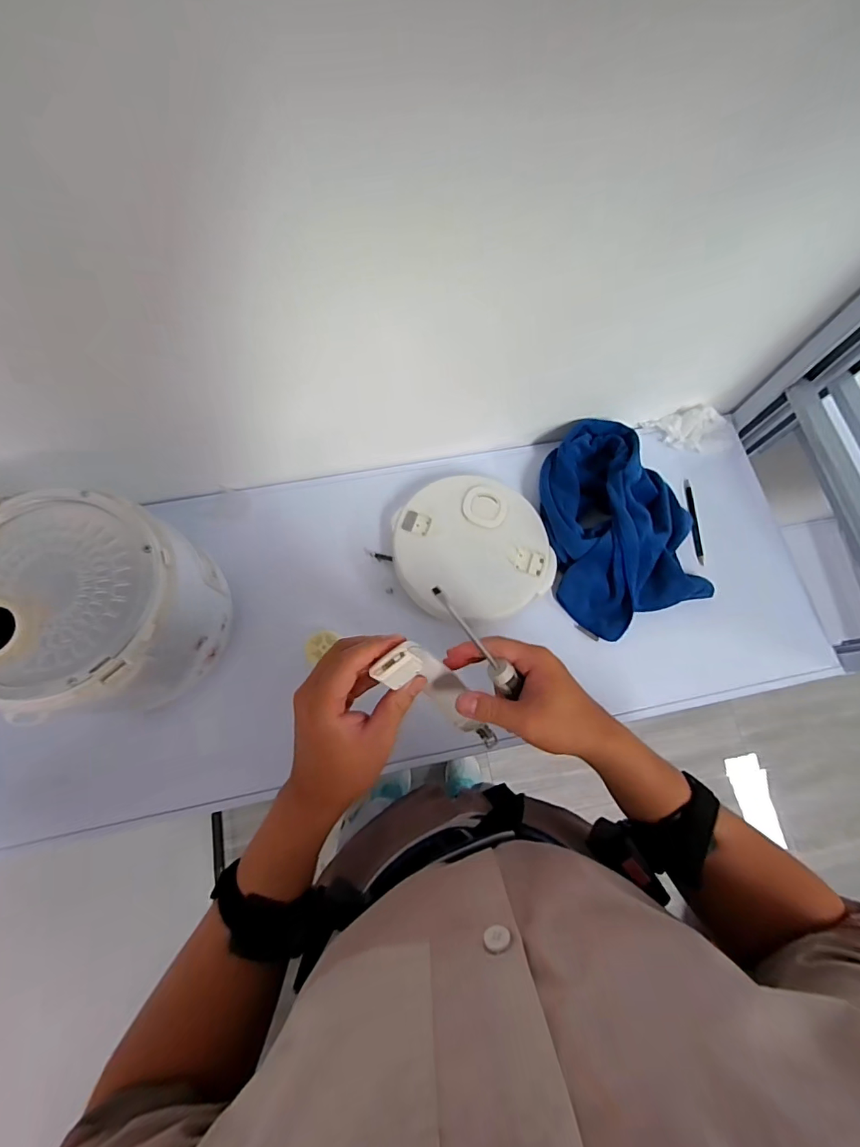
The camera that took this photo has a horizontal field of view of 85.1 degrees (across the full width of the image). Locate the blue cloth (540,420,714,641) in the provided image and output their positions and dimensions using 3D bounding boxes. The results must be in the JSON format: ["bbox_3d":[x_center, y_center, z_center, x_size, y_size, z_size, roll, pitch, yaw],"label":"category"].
[{"bbox_3d":[0.261,-0.074,0.629,0.207,0.068,0.294,-7,73,-4],"label":"blue cloth"}]

